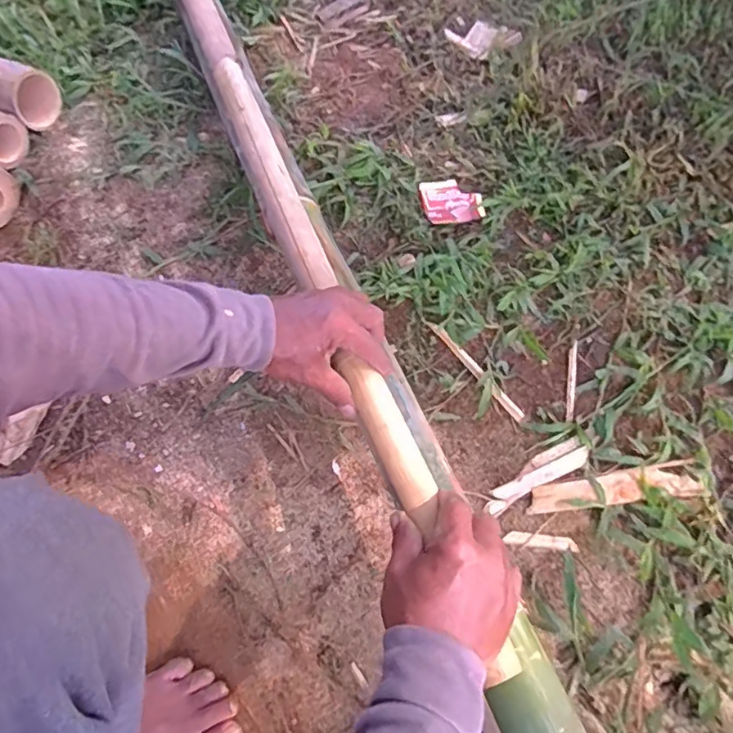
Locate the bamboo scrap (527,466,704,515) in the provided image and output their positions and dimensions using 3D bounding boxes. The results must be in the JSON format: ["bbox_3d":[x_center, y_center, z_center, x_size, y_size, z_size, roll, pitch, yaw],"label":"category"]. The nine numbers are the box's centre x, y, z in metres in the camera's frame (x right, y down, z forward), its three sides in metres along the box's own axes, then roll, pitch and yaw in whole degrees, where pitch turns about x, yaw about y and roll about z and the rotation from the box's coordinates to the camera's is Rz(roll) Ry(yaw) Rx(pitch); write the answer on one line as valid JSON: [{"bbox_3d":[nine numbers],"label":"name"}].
[{"bbox_3d":[0.290,0.145,0.641,0.195,0.015,0.035,-6,69,-3],"label":"bamboo scrap"}]

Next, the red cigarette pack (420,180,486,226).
[{"bbox_3d":[0.122,-0.239,0.781,0.083,0.009,0.072,-9,69,-4],"label":"red cigarette pack"}]

